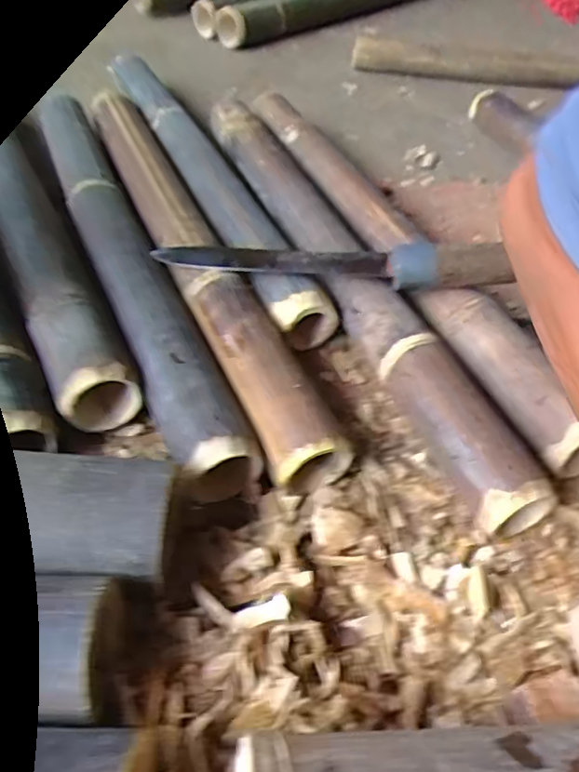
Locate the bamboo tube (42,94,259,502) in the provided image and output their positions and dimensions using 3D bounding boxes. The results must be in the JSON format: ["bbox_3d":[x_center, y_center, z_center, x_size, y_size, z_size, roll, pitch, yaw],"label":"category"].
[{"bbox_3d":[-0.183,-0.164,0.640,0.060,0.049,0.682,-16,51,-18],"label":"bamboo tube"}]

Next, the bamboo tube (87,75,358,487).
[{"bbox_3d":[-0.118,-0.172,0.655,0.064,0.052,0.678,-16,51,-19],"label":"bamboo tube"}]

